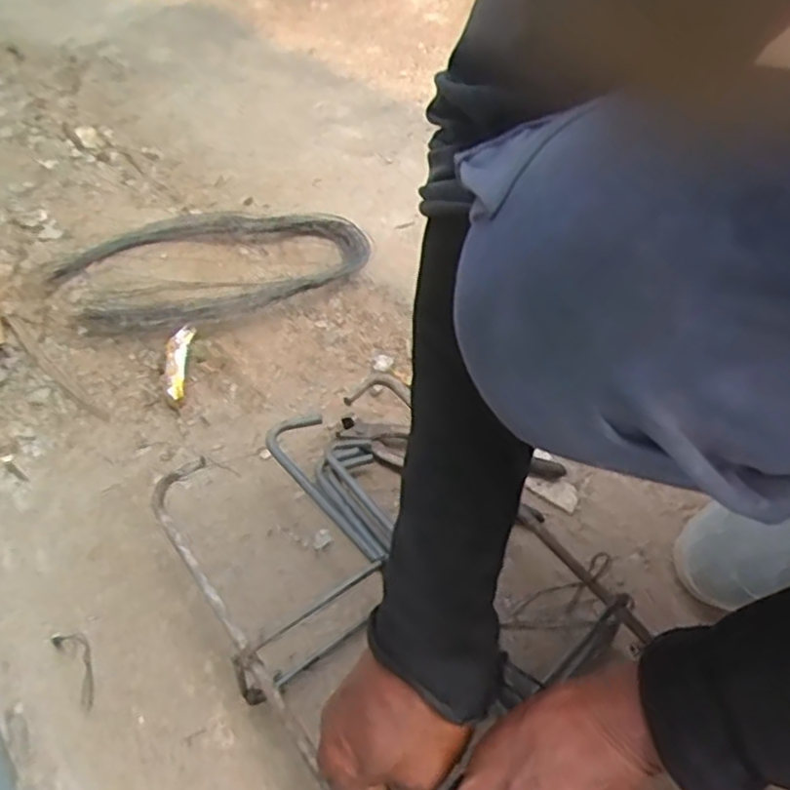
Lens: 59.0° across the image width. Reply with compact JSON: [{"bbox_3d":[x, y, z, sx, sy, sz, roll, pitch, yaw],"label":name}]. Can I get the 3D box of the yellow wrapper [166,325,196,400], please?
[{"bbox_3d":[-0.233,-0.038,0.747,0.031,0.022,0.089,-6,54,-1],"label":"yellow wrapper"}]

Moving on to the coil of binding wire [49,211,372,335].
[{"bbox_3d":[-0.245,-0.177,0.934,0.397,0.045,0.261,-16,43,-11],"label":"coil of binding wire"}]

